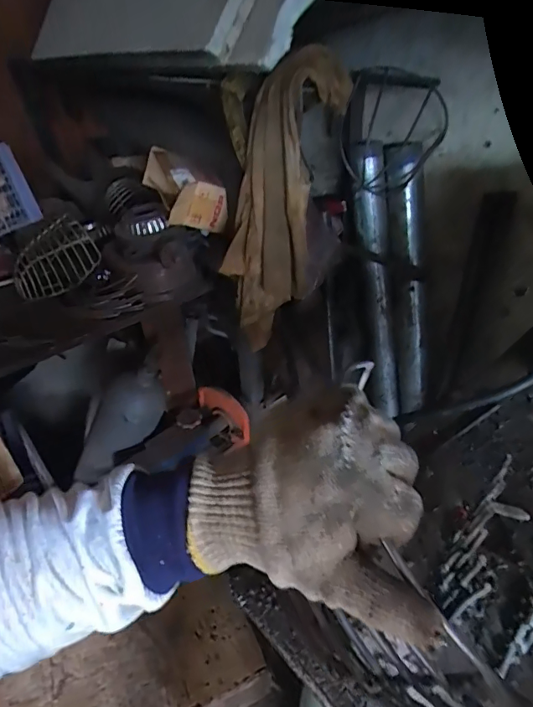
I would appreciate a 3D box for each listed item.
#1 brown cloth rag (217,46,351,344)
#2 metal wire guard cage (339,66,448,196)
[{"bbox_3d":[0.026,-0.273,0.943,0.186,0.523,0.137,-27,43,-30],"label":"brown cloth rag"},{"bbox_3d":[0.277,-0.484,1.045,0.232,0.251,0.168,4,37,7],"label":"metal wire guard cage"}]

